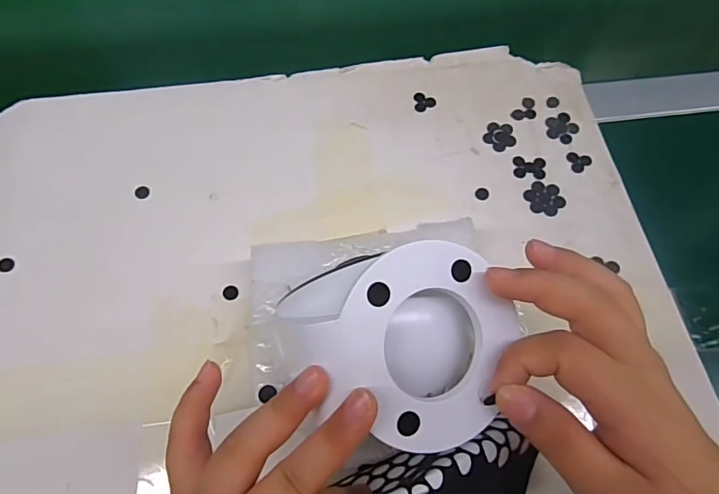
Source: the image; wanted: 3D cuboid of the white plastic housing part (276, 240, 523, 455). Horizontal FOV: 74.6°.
[{"bbox_3d":[0.020,0.043,0.211,0.091,0.035,0.082,-21,94,-20],"label":"white plastic housing part"}]

